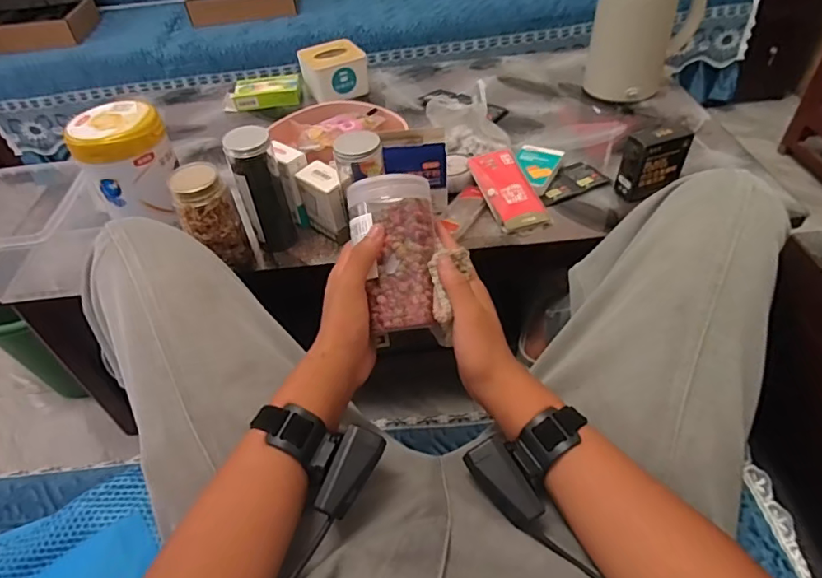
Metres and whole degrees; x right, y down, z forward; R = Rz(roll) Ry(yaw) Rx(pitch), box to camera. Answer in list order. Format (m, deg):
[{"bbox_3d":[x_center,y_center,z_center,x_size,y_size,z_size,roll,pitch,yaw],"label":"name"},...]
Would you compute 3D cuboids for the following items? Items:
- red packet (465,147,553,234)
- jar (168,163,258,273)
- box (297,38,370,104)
[{"bbox_3d":[0.157,-0.160,0.839,0.081,0.018,0.167,-16,62,-11],"label":"red packet"},{"bbox_3d":[-0.282,-0.096,0.747,0.067,0.166,0.070,-2,45,2],"label":"jar"},{"bbox_3d":[-0.167,-0.482,1.149,0.128,0.088,0.120,-24,48,-18],"label":"box"}]

